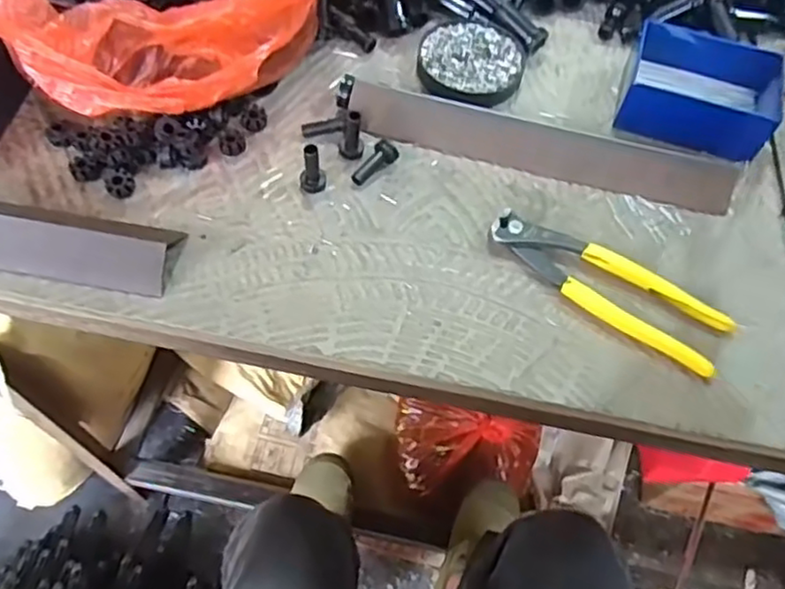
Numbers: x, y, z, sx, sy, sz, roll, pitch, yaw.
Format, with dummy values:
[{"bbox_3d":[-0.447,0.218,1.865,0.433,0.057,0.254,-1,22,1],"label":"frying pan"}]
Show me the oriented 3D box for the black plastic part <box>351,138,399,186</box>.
[{"bbox_3d":[-0.013,-0.093,0.482,0.039,0.015,0.013,-45,71,-8],"label":"black plastic part"}]

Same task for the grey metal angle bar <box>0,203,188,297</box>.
[{"bbox_3d":[-0.261,-0.045,0.431,0.246,0.037,0.049,10,61,3],"label":"grey metal angle bar"}]

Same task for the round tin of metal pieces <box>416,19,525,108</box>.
[{"bbox_3d":[0.063,-0.185,0.541,0.081,0.014,0.078,1,61,-2],"label":"round tin of metal pieces"}]

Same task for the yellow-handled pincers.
[{"bbox_3d":[0.139,-0.007,0.442,0.160,0.013,0.044,30,64,13],"label":"yellow-handled pincers"}]

